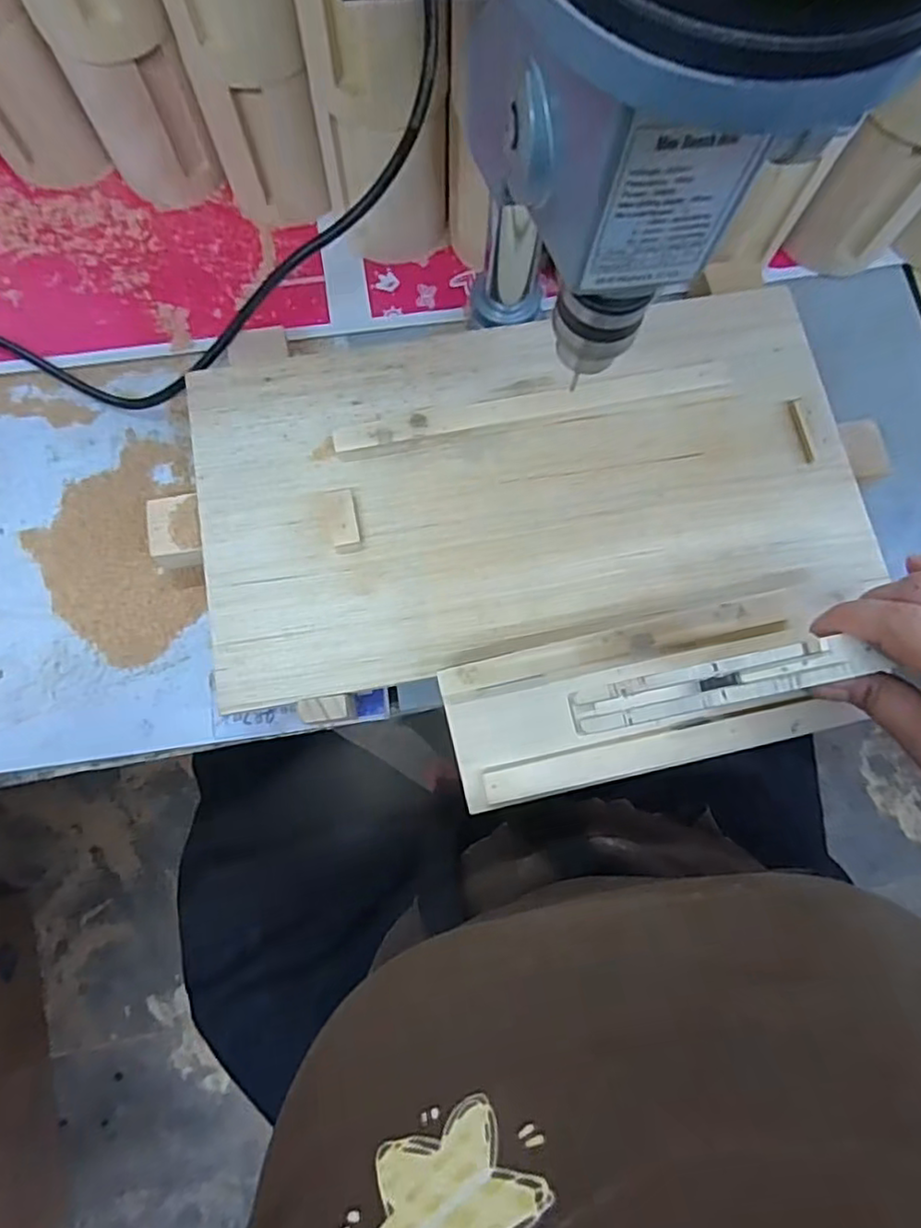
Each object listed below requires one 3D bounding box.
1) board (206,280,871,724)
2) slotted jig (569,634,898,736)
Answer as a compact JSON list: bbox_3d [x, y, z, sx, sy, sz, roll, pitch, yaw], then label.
[{"bbox_3d":[0.040,-0.080,0.373,0.377,0.018,0.205,-9,78,-3],"label":"board"},{"bbox_3d":[0.105,0.028,0.257,0.121,0.006,0.018,-12,78,-1],"label":"slotted jig"}]

